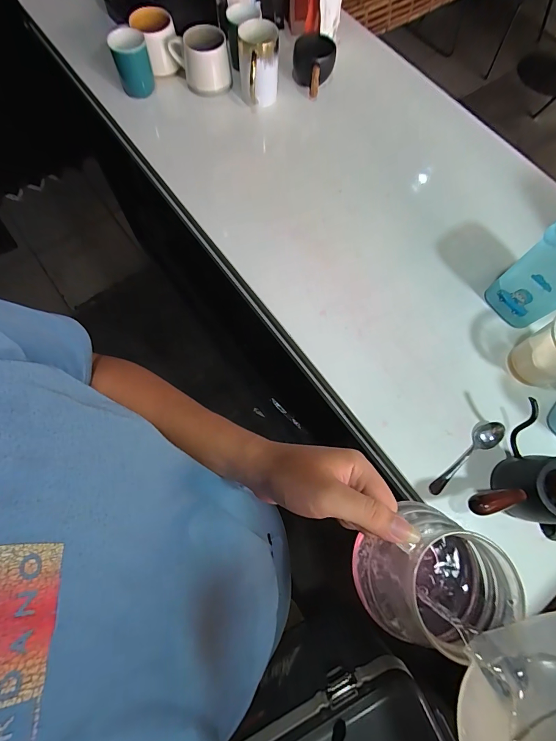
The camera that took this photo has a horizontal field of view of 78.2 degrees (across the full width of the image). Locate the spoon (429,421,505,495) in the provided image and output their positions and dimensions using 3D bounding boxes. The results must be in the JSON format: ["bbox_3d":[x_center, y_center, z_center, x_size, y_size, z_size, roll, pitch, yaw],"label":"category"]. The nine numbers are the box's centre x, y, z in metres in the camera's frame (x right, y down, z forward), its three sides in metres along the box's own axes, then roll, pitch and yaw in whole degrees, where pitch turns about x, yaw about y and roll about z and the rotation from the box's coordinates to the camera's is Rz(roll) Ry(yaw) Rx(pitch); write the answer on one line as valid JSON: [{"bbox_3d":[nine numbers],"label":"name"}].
[{"bbox_3d":[0.258,0.121,0.464,0.133,0.020,0.029,-40,77,-14],"label":"spoon"}]

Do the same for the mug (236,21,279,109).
[{"bbox_3d":[-0.035,-0.565,0.632,0.072,0.111,0.084,-4,72,-4],"label":"mug"}]

